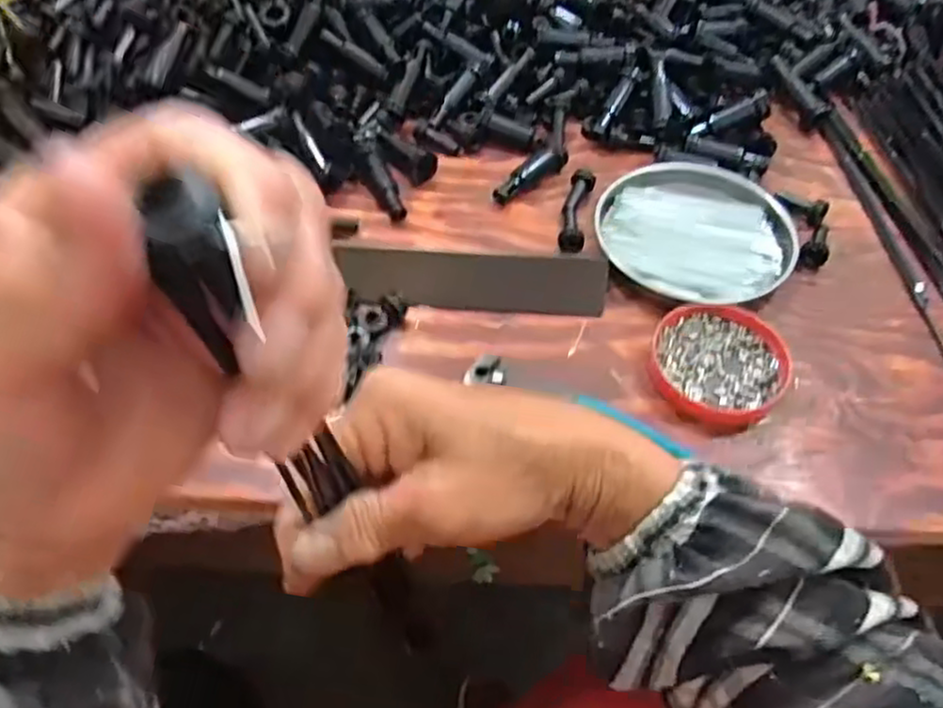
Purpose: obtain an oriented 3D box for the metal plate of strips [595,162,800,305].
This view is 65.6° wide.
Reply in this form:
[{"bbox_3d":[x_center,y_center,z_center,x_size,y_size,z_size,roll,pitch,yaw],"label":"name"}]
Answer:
[{"bbox_3d":[0.156,-0.090,0.519,0.130,0.015,0.142,1,55,-1],"label":"metal plate of strips"}]

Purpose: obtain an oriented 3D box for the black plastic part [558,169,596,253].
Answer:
[{"bbox_3d":[0.076,-0.107,0.527,0.018,0.014,0.084,11,56,6],"label":"black plastic part"}]

